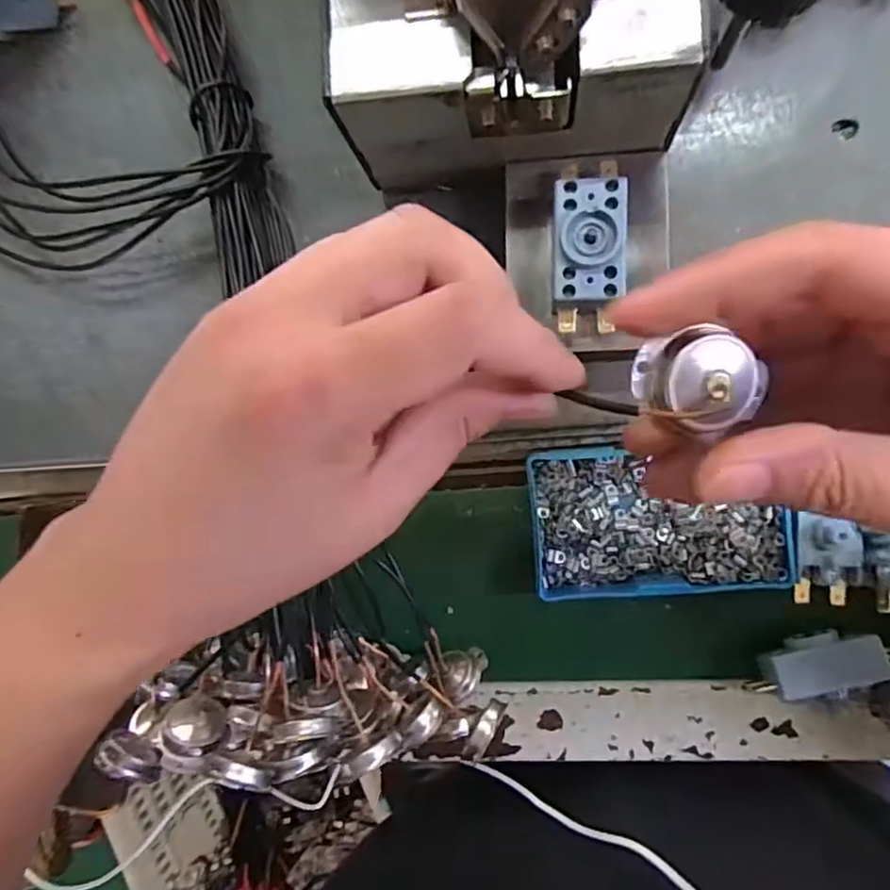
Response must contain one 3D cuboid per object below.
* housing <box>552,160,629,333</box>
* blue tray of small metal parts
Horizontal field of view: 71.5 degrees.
[{"bbox_3d":[0.057,-0.078,0.247,0.027,0.023,0.066,1,92,7],"label":"housing"},{"bbox_3d":[0.101,0.035,0.299,0.114,0.030,0.069,-4,91,7],"label":"blue tray of small metal parts"}]

